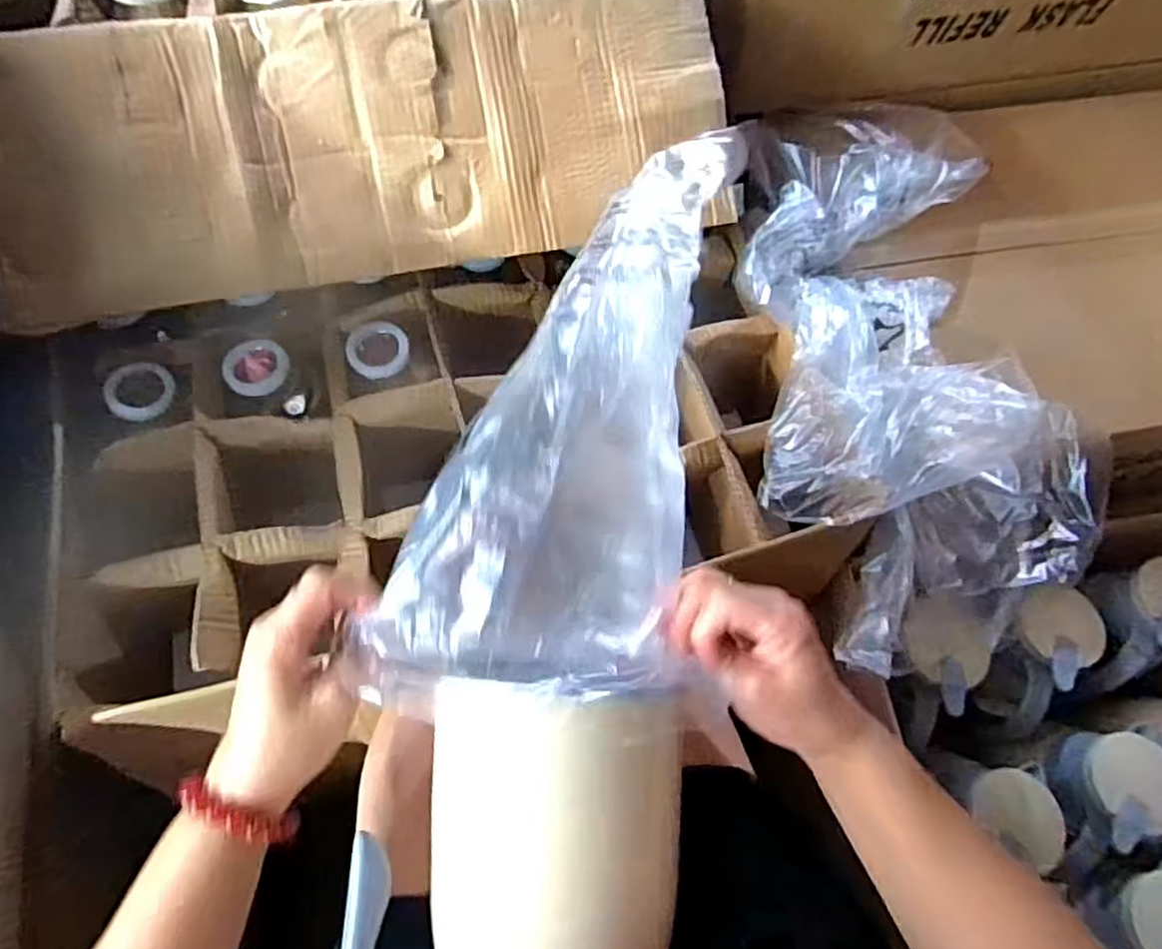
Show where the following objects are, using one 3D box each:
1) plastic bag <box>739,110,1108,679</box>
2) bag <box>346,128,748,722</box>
[{"bbox_3d":[0.277,-0.107,0.684,0.240,0.147,0.515,0,62,-3],"label":"plastic bag"},{"bbox_3d":[0.023,-0.030,0.405,0.158,0.097,0.347,17,70,6],"label":"bag"}]

